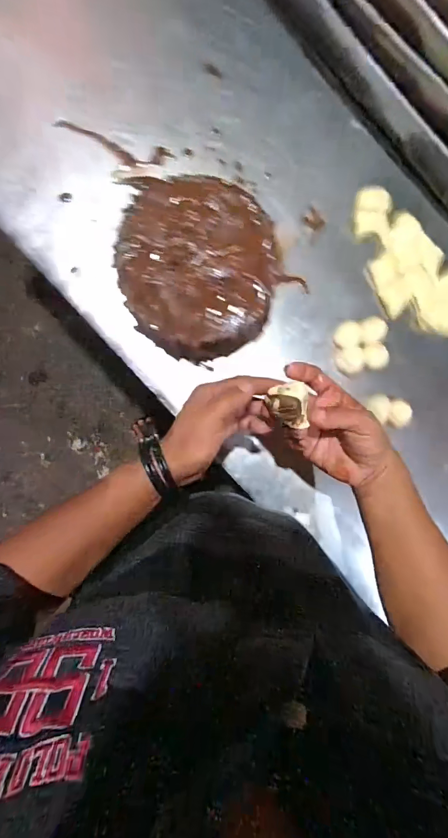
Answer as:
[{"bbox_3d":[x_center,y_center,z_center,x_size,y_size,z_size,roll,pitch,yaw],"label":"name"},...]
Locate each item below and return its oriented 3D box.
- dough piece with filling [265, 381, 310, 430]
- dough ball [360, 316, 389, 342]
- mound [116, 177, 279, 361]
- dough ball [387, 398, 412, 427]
[{"bbox_3d":[0.059,-0.013,0.354,0.038,0.022,0.039,0,91,-6],"label":"dough piece with filling"},{"bbox_3d":[0.198,-0.119,0.512,0.035,0.020,0.035,0,91,-6],"label":"dough ball"},{"bbox_3d":[-0.030,-0.174,0.460,0.187,0.069,0.194,-1,91,-6],"label":"mound"},{"bbox_3d":[0.235,-0.007,0.514,0.032,0.018,0.036,4,91,-6],"label":"dough ball"}]

